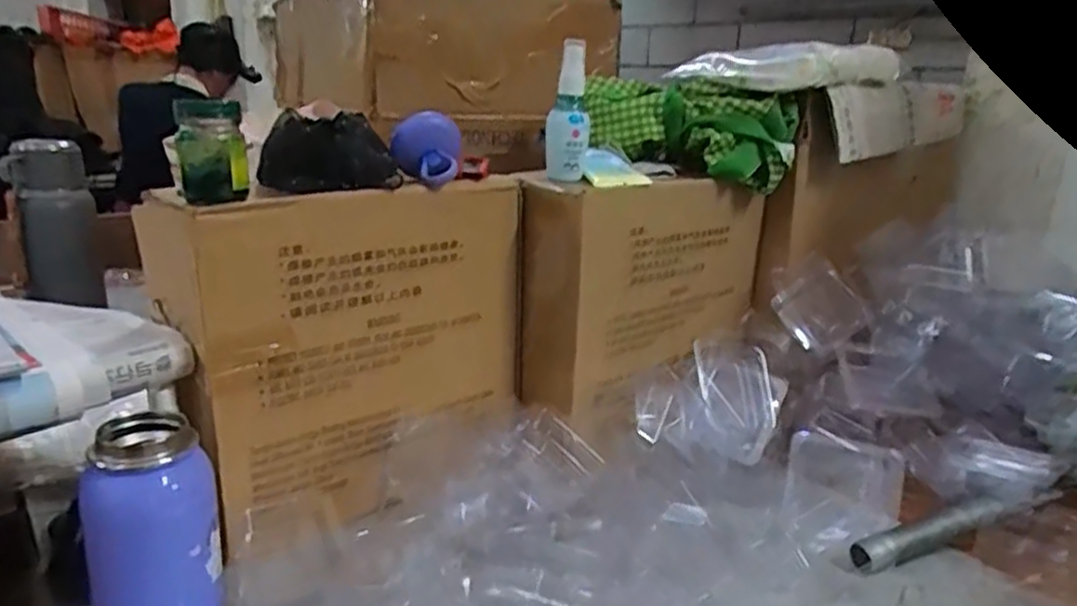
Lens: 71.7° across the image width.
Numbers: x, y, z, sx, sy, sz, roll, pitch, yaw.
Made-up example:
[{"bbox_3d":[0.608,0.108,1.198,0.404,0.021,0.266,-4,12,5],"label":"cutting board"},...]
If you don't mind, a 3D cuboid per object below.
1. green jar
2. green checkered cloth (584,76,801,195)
[{"bbox_3d":[-0.214,-0.099,0.489,0.043,0.065,0.038,-3,17,-22],"label":"green jar"},{"bbox_3d":[0.148,-0.175,0.753,0.207,0.088,0.073,11,18,24],"label":"green checkered cloth"}]

